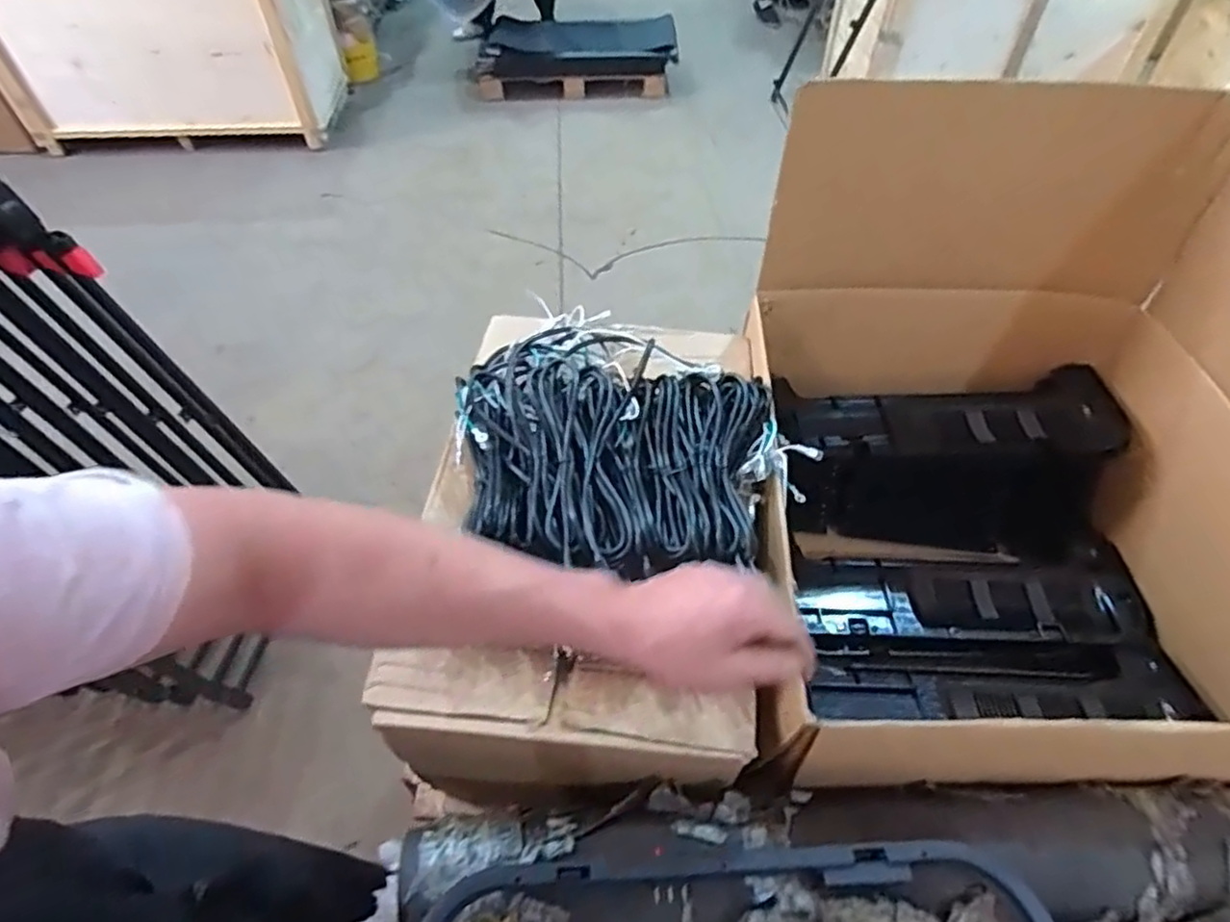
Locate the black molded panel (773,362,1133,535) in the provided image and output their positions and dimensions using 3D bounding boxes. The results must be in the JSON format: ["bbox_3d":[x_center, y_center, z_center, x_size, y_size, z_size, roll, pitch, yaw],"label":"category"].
[{"bbox_3d":[0.453,-0.018,0.969,0.448,0.148,0.171,-2,54,-2],"label":"black molded panel"}]

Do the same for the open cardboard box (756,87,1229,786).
[{"bbox_3d":[0.456,-0.008,0.746,0.524,0.501,0.625,1,54,0],"label":"open cardboard box"}]

